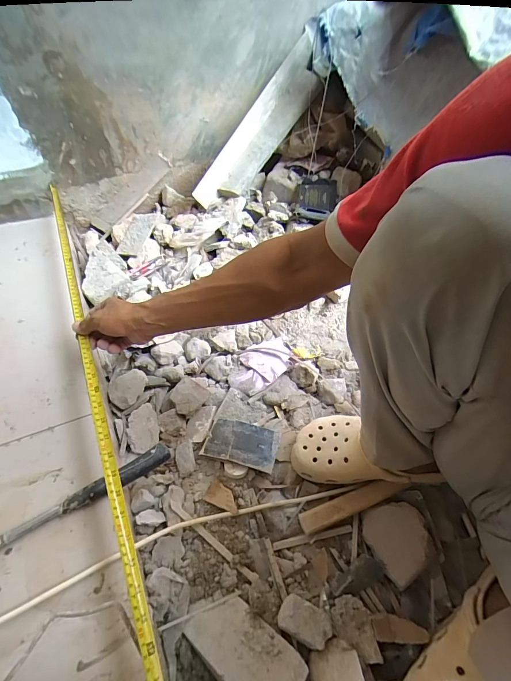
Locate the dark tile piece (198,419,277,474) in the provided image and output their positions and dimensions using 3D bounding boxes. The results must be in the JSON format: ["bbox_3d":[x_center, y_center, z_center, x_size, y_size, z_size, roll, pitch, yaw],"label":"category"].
[{"bbox_3d":[-0.023,0.171,0.571,0.118,0.010,0.074,11,43,9],"label":"dark tile piece"}]

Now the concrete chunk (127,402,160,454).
[{"bbox_3d":[-0.200,0.152,0.595,0.050,0.021,0.082,-7,53,-10],"label":"concrete chunk"}]

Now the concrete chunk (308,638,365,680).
[{"bbox_3d":[0.096,0.401,0.409,0.063,0.026,0.052,-16,55,-17],"label":"concrete chunk"}]

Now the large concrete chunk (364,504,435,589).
[{"bbox_3d":[0.207,0.283,0.482,0.079,0.033,0.093,-16,55,-17],"label":"large concrete chunk"}]

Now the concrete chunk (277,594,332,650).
[{"bbox_3d":[0.062,0.361,0.434,0.063,0.034,0.039,22,53,12],"label":"concrete chunk"}]

